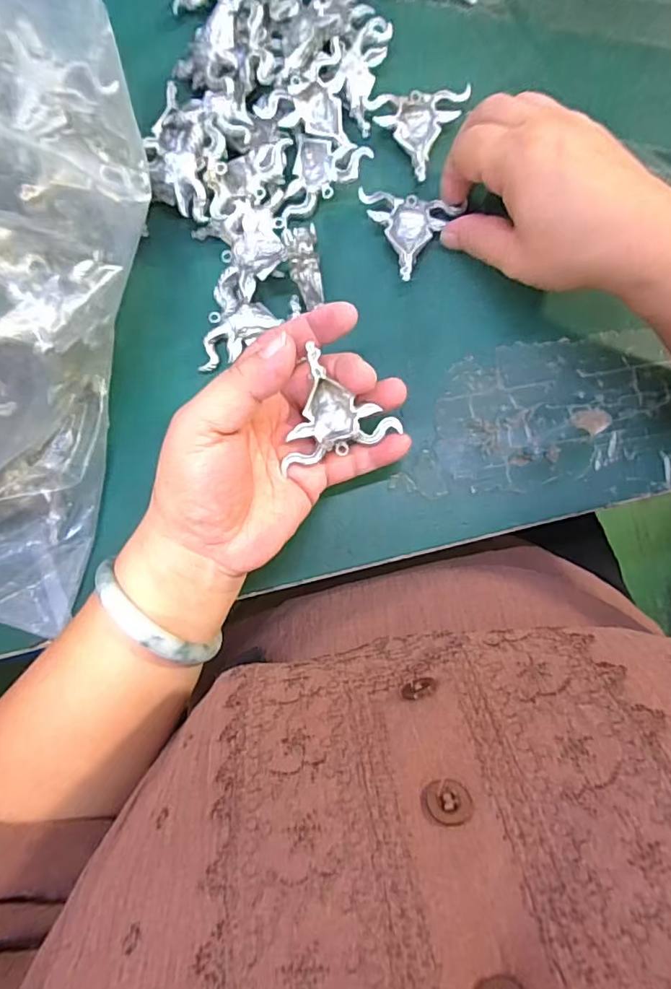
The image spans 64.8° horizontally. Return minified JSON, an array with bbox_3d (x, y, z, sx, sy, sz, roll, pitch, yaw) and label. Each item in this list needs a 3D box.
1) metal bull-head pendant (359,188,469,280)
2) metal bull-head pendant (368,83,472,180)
[{"bbox_3d":[0.040,-0.145,0.302,0.053,0.010,0.051,6,78,-3],"label":"metal bull-head pendant"},{"bbox_3d":[0.051,-0.208,0.307,0.056,0.005,0.052,-5,84,4],"label":"metal bull-head pendant"}]

